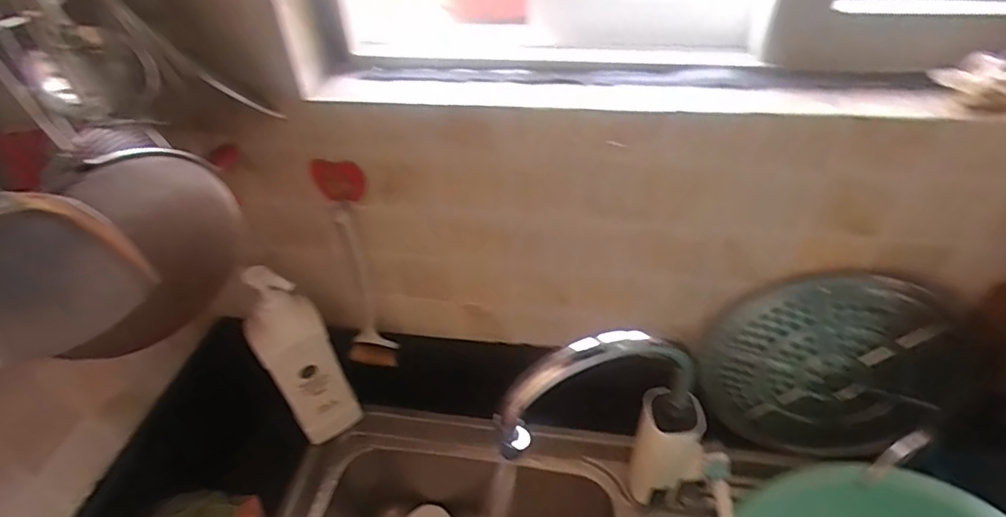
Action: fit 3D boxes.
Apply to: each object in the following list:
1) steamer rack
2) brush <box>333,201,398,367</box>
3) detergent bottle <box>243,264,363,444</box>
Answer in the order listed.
[{"bbox_3d":[0.385,0.136,0.648,0.263,0.269,0.018,27,34,-2],"label":"steamer rack"},{"bbox_3d":[-0.181,0.046,0.666,0.054,0.232,0.056,-25,47,-22],"label":"brush"},{"bbox_3d":[-0.255,0.130,0.682,0.077,0.274,0.054,-33,51,-29],"label":"detergent bottle"}]

